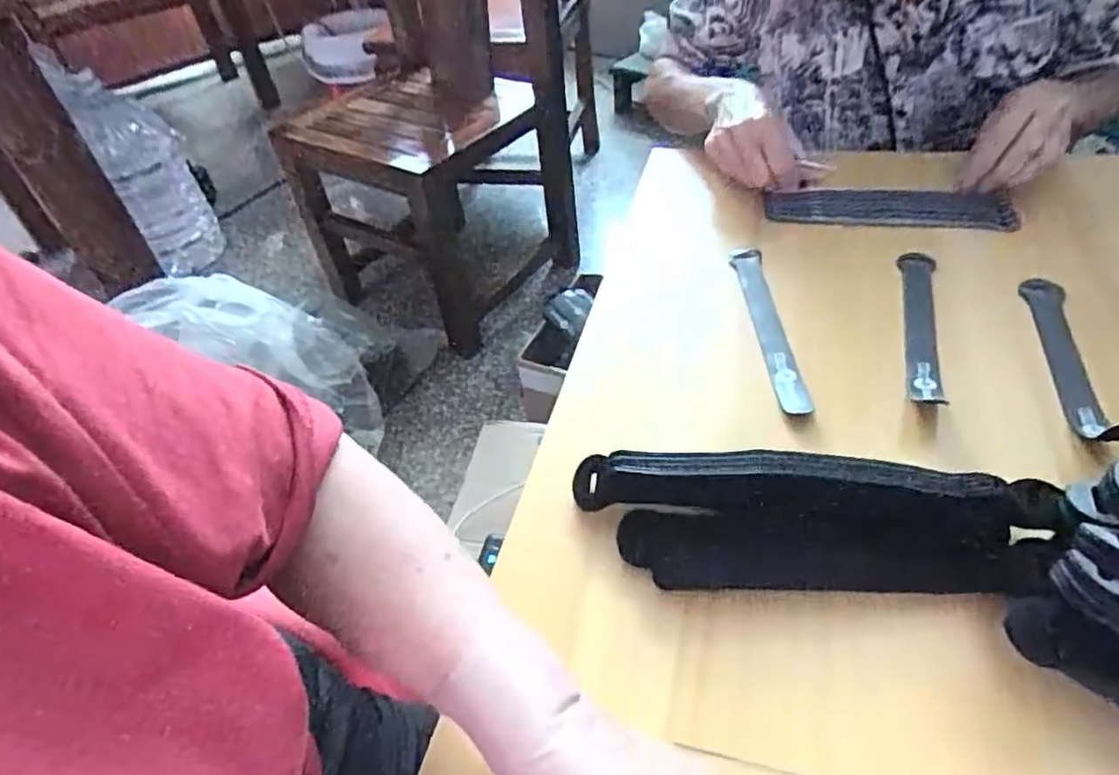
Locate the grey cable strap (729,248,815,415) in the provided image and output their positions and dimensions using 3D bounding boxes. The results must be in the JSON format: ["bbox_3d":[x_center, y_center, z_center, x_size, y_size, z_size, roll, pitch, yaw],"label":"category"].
[{"bbox_3d":[0.158,-0.048,0.492,0.026,0.017,0.203,-4,44,5],"label":"grey cable strap"}]

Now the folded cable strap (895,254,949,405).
[{"bbox_3d":[0.262,-0.047,0.478,0.025,0.016,0.178,9,46,17],"label":"folded cable strap"}]

